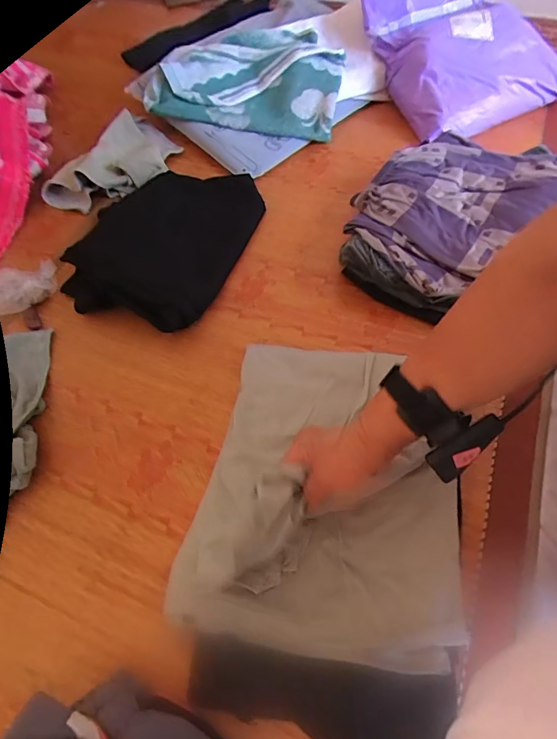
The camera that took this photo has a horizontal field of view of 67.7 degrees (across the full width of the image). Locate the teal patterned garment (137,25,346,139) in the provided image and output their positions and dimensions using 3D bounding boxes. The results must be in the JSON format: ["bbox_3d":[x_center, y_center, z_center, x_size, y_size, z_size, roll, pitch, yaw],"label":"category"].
[{"bbox_3d":[-0.073,-0.591,0.857,0.400,0.090,0.263,11,61,9],"label":"teal patterned garment"}]

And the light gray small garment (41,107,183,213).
[{"bbox_3d":[-0.299,-0.405,0.792,0.172,0.057,0.279,24,63,18],"label":"light gray small garment"}]

